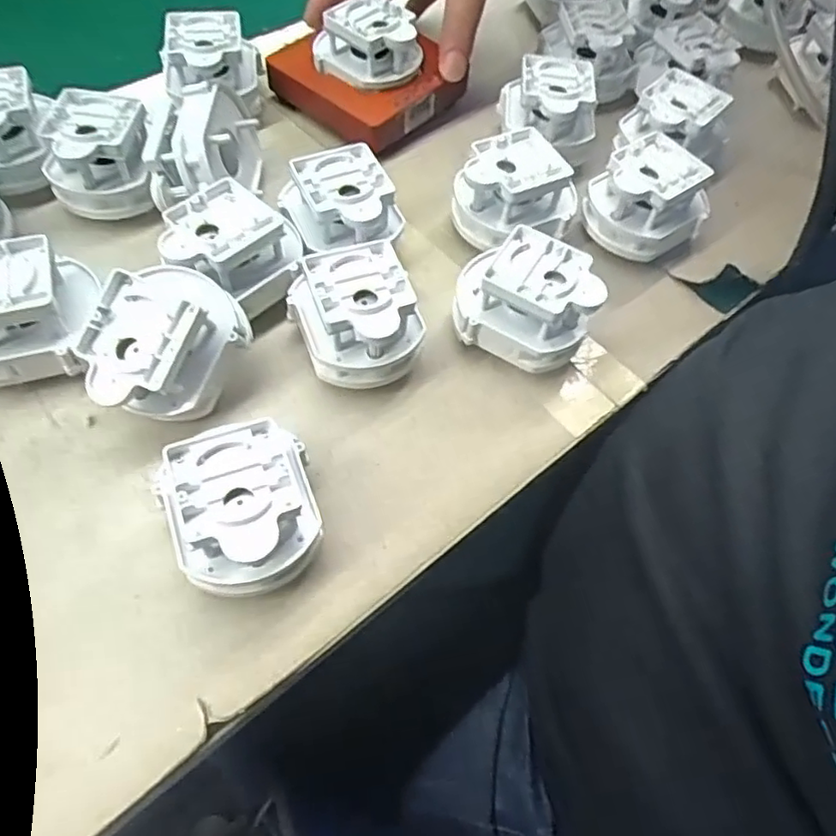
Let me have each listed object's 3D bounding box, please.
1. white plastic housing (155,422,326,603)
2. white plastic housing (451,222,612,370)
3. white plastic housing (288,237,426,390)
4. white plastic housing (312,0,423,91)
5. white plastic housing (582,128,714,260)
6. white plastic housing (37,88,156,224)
[{"bbox_3d":[-0.069,0.041,0.264,0.054,0.051,0.061,-18,62,-14],"label":"white plastic housing"},{"bbox_3d":[0.056,-0.061,0.336,0.071,0.050,0.062,21,60,9],"label":"white plastic housing"},{"bbox_3d":[-0.031,-0.047,0.320,0.054,0.051,0.063,-21,62,-15],"label":"white plastic housing"},{"bbox_3d":[-0.033,-0.236,0.408,0.060,0.033,0.049,27,61,12],"label":"white plastic housing"},{"bbox_3d":[0.131,-0.128,0.381,0.061,0.048,0.060,-25,63,-17],"label":"white plastic housing"},{"bbox_3d":[-0.174,-0.143,0.357,0.053,0.048,0.056,-9,60,-9],"label":"white plastic housing"}]

